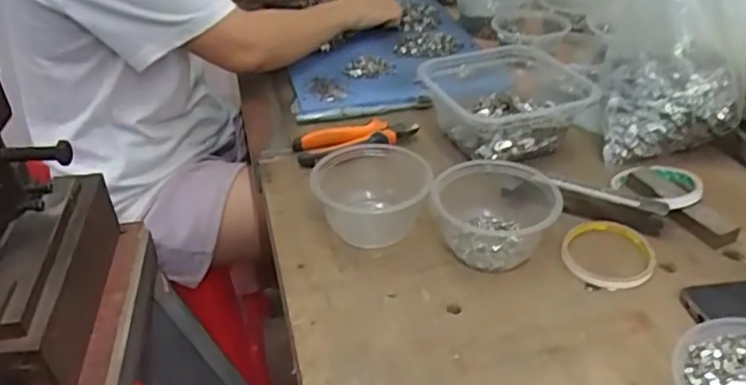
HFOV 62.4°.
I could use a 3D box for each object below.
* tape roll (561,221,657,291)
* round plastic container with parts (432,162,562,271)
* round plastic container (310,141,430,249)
[{"bbox_3d":[0.220,0.055,0.580,0.081,0.011,0.091,5,34,9],"label":"tape roll"},{"bbox_3d":[0.118,0.015,0.597,0.111,0.062,0.120,-1,34,1],"label":"round plastic container with parts"},{"bbox_3d":[-0.002,-0.001,0.629,0.119,0.057,0.124,-1,34,1],"label":"round plastic container"}]

